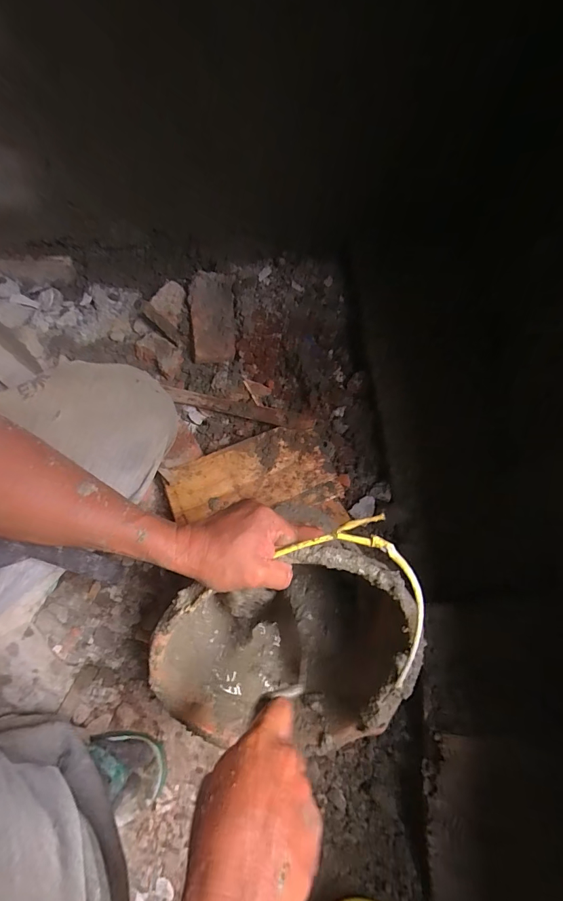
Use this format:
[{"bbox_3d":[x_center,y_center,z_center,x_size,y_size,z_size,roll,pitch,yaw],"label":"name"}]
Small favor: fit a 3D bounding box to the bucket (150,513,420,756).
[{"bbox_3d":[0.002,0.220,0.402,0.264,0.235,0.191,-18,71,-7],"label":"bucket"}]

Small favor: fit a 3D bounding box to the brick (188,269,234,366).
[{"bbox_3d":[-0.123,-0.235,0.678,0.073,0.036,0.153,-1,93,-1],"label":"brick"}]

